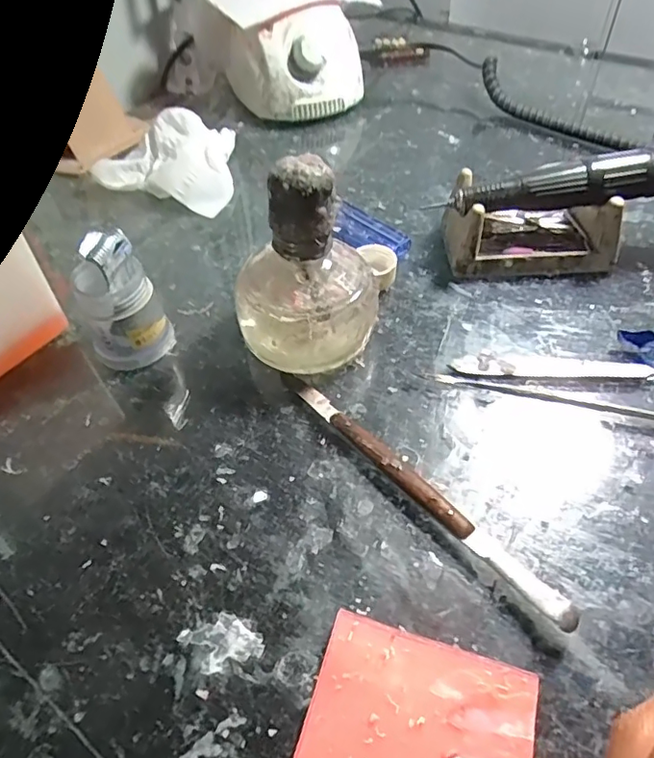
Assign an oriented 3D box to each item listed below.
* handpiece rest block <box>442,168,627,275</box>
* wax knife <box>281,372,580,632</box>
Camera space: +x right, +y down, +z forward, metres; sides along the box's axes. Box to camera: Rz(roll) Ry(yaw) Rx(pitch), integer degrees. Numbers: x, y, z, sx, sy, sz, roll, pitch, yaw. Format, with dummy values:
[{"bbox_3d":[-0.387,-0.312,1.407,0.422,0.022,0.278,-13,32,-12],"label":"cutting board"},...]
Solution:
[{"bbox_3d":[0.126,-0.097,0.337,0.096,0.044,0.055,-4,50,0],"label":"handpiece rest block"},{"bbox_3d":[0.036,0.045,0.246,0.012,0.010,0.170,-36,57,-24],"label":"wax knife"}]

